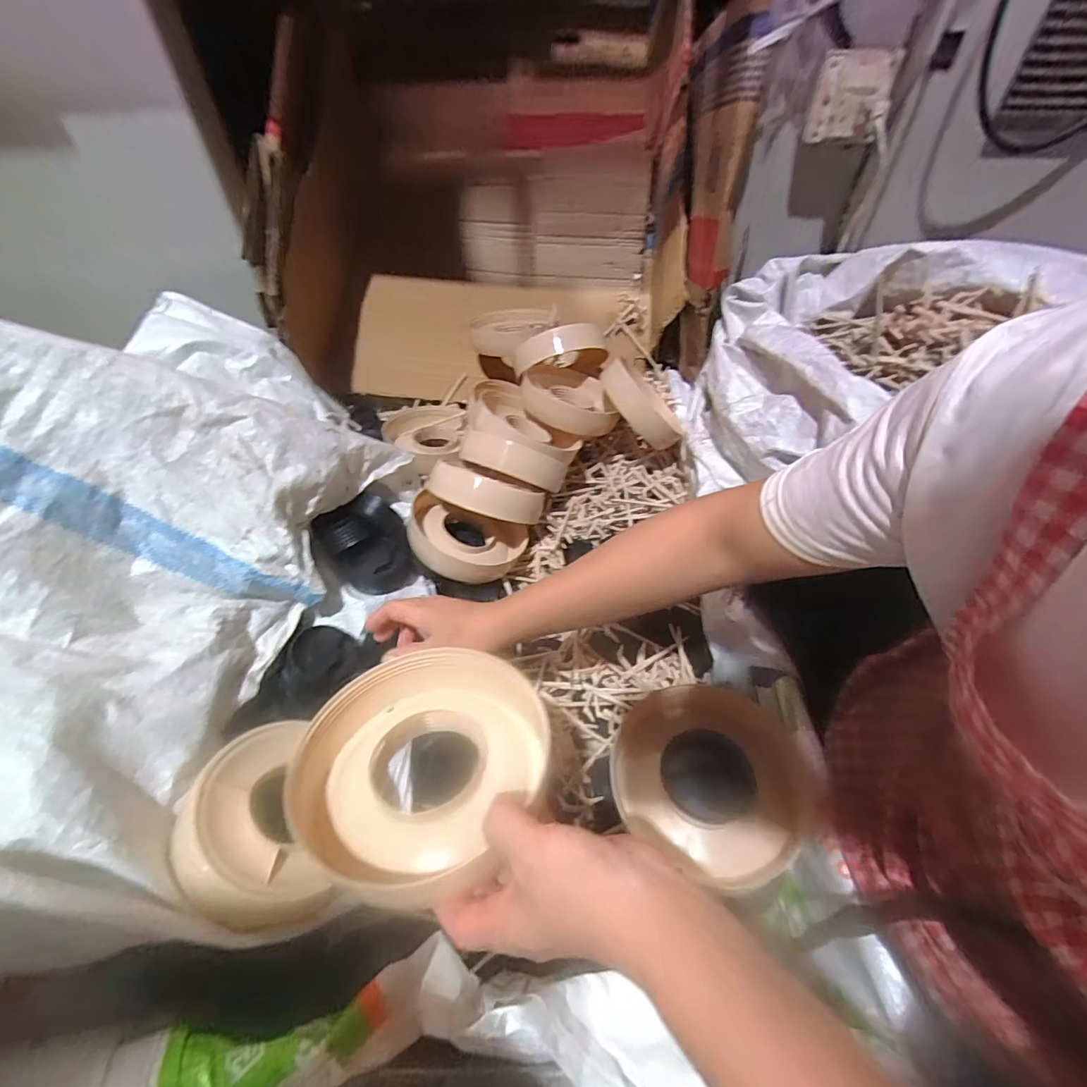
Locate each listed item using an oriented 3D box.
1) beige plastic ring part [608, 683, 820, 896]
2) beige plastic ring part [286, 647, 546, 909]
[{"bbox_3d":[0.152,0.201,0.445,0.167,0.024,0.161,-1,47,1],"label":"beige plastic ring part"},{"bbox_3d":[-0.077,0.141,0.328,0.151,0.033,0.152,3,48,4],"label":"beige plastic ring part"}]

